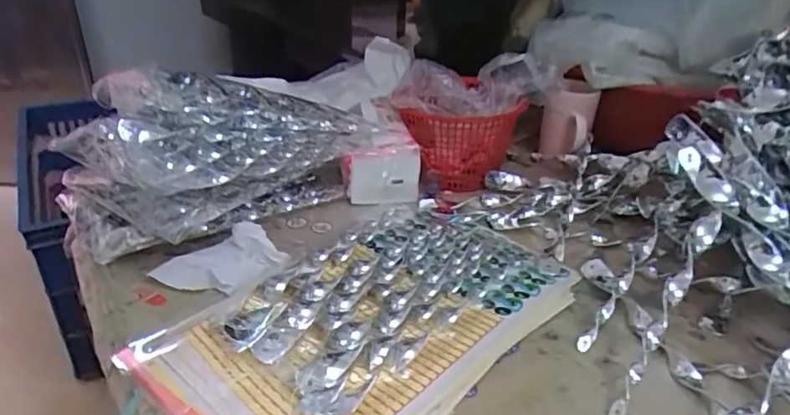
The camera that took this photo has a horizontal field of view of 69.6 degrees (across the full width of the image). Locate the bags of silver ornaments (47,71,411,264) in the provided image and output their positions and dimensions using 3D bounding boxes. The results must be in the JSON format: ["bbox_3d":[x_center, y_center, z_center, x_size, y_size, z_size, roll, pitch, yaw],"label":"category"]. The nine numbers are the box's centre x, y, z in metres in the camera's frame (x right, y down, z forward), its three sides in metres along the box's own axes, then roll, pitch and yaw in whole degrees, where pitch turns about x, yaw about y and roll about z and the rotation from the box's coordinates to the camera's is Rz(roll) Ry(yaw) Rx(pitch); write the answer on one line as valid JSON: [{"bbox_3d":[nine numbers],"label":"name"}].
[{"bbox_3d":[-0.168,-0.068,0.657,0.373,0.175,0.144,-13,31,-23],"label":"bags of silver ornaments"}]

